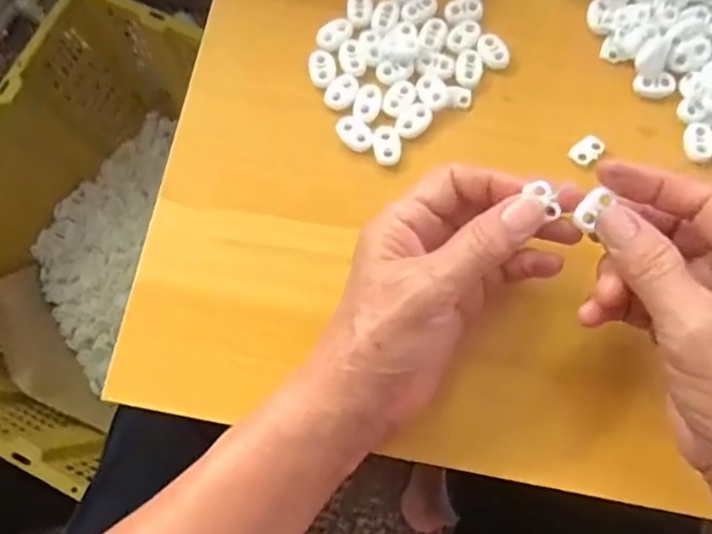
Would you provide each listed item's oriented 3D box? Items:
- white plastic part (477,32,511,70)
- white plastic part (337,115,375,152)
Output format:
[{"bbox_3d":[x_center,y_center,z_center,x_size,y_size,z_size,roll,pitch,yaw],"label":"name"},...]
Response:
[{"bbox_3d":[0.079,-0.124,0.370,0.015,0.006,0.021,-29,77,-7],"label":"white plastic part"},{"bbox_3d":[-0.001,-0.075,0.357,0.016,0.004,0.023,-43,79,-10],"label":"white plastic part"}]

